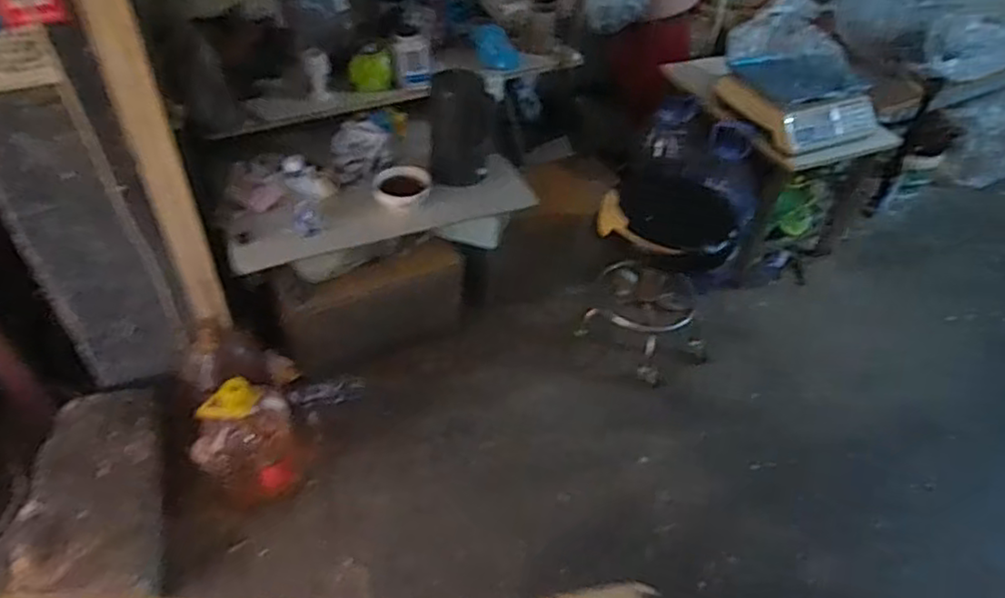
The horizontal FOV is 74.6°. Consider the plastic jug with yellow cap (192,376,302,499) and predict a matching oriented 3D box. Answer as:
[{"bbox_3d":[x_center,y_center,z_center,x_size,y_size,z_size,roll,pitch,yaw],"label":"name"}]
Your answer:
[{"bbox_3d":[-0.510,0.276,1.310,0.184,0.298,0.140,-22,50,-25],"label":"plastic jug with yellow cap"}]

